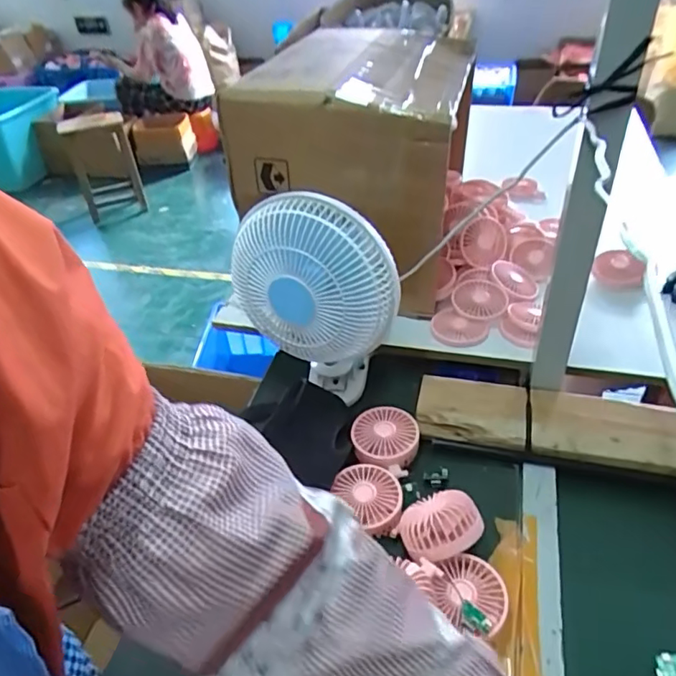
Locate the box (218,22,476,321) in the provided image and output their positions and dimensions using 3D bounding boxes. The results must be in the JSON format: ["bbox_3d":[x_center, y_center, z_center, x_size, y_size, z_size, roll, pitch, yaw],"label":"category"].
[{"bbox_3d":[0.055,-0.301,0.957,0.307,0.359,0.459,8,38,15],"label":"box"}]

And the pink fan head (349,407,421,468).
[{"bbox_3d":[0.062,0.137,0.717,0.085,0.034,0.090,-6,37,-4],"label":"pink fan head"}]

